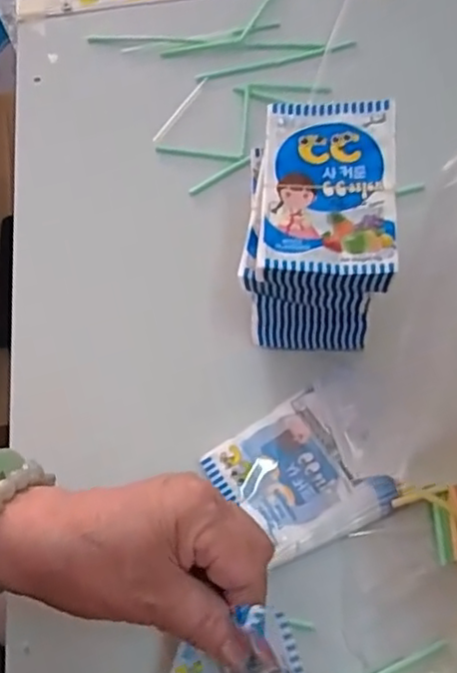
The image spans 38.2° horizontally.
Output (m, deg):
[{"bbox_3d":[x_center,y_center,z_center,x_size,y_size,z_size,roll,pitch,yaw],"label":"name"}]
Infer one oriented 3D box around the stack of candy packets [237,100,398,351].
[{"bbox_3d":[0.051,-0.059,0.383,0.074,0.096,0.108,5,68,5],"label":"stack of candy packets"}]

